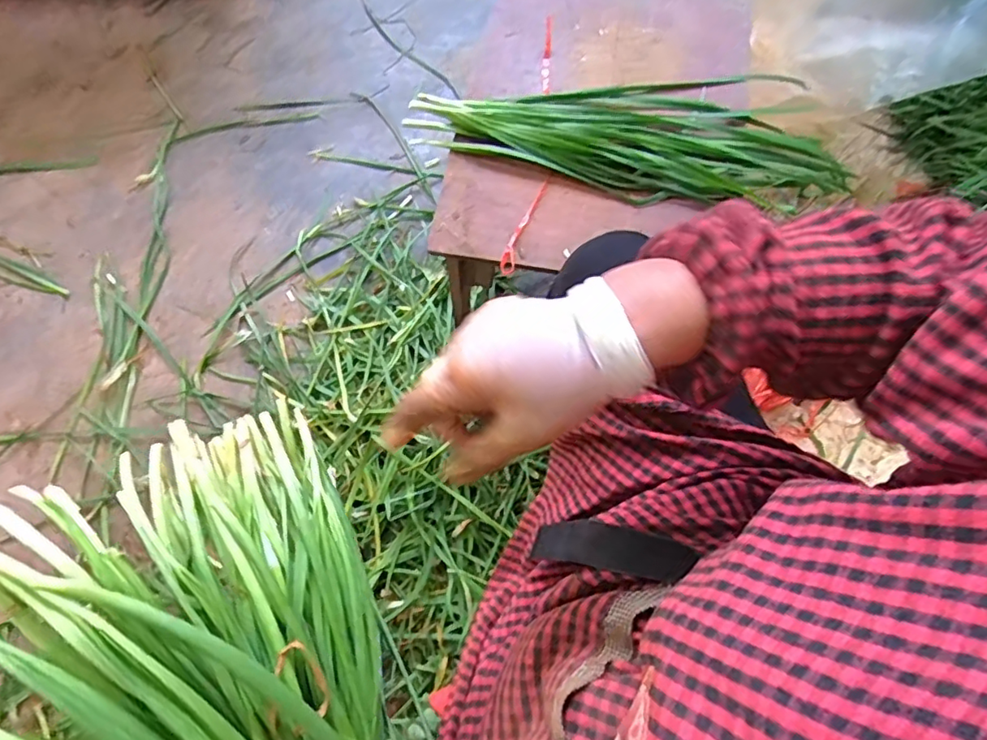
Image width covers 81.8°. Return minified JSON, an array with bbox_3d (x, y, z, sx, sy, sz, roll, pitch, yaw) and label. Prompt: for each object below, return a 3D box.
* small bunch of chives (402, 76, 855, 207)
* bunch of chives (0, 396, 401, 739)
[{"bbox_3d":[0.161,-0.253,0.652,0.494,0.063,0.166,-6,72,-5],"label":"small bunch of chives"},{"bbox_3d":[-0.106,0.201,0.260,0.151,0.157,0.379,-26,74,-7],"label":"bunch of chives"}]

